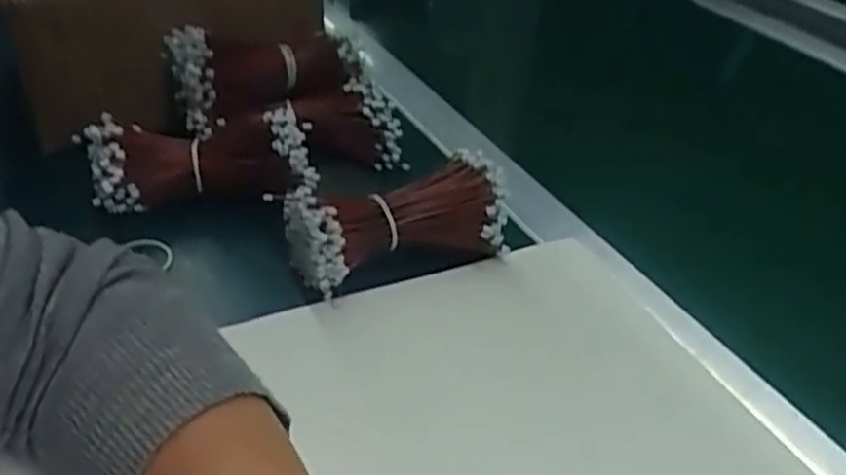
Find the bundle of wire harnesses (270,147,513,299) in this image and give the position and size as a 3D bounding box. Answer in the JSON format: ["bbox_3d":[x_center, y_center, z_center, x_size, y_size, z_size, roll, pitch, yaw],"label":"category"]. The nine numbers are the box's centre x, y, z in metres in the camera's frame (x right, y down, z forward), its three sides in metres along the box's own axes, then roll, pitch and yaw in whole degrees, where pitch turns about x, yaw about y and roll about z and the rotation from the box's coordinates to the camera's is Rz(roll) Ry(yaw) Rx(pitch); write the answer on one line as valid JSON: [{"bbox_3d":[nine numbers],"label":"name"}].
[{"bbox_3d":[-0.016,-0.010,0.423,0.124,0.051,0.056,-14,45,-10],"label":"bundle of wire harnesses"}]

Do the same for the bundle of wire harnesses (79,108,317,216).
[{"bbox_3d":[-0.142,-0.050,0.449,0.143,0.041,0.065,0,45,5],"label":"bundle of wire harnesses"}]

